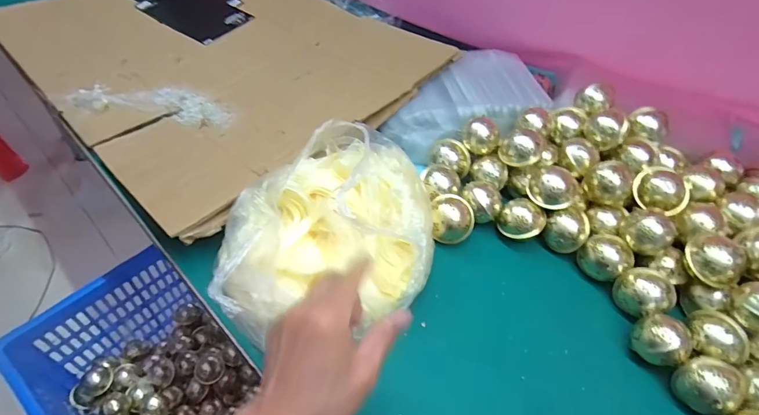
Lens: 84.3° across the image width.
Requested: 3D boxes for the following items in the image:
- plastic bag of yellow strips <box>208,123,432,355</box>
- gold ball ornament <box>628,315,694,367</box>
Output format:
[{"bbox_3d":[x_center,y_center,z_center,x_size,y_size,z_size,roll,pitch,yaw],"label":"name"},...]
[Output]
[{"bbox_3d":[-0.048,0.012,0.469,0.226,0.105,0.267,-1,50,-6],"label":"plastic bag of yellow strips"},{"bbox_3d":[0.317,0.150,0.473,0.051,0.042,0.055,-21,55,-21],"label":"gold ball ornament"}]

